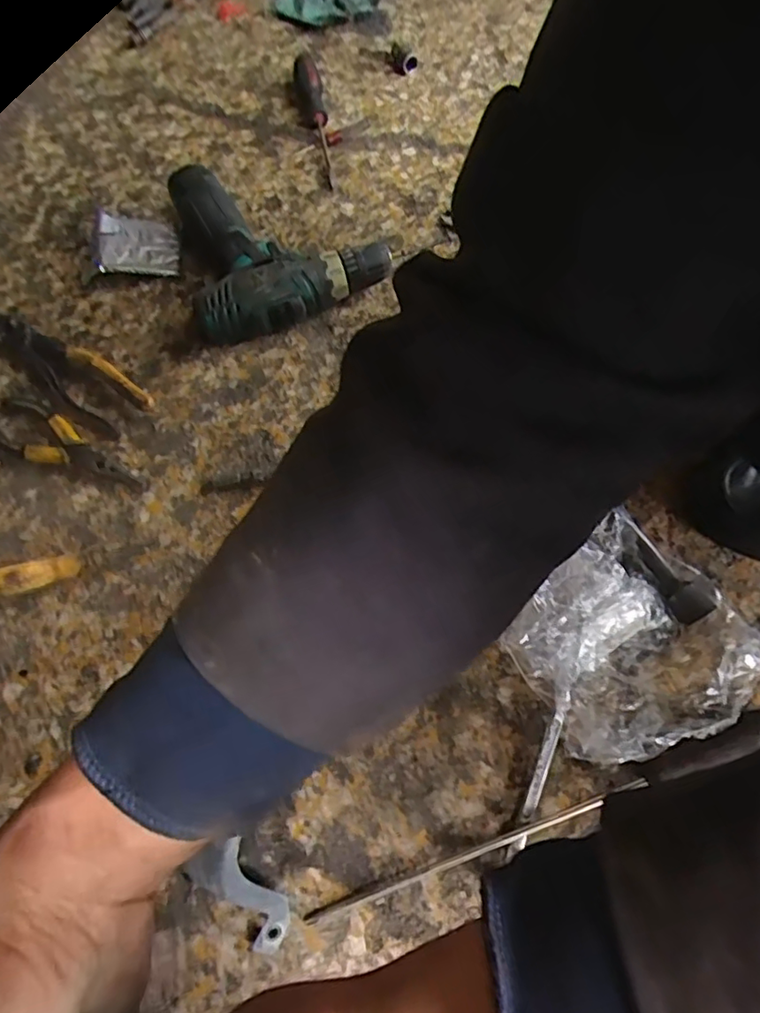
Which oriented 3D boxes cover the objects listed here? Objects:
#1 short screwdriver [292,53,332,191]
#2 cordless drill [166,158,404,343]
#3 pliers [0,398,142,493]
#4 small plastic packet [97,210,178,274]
[{"bbox_3d":[-0.079,-0.450,0.646,0.033,0.031,0.197,-8,68,-2],"label":"short screwdriver"},{"bbox_3d":[-0.098,-0.265,0.561,0.196,0.055,0.190,-15,68,-5],"label":"cordless drill"},{"bbox_3d":[-0.280,-0.053,0.493,0.157,0.020,0.046,23,70,10],"label":"pliers"},{"bbox_3d":[-0.245,-0.267,0.569,0.072,0.014,0.070,-1,70,-23],"label":"small plastic packet"}]

